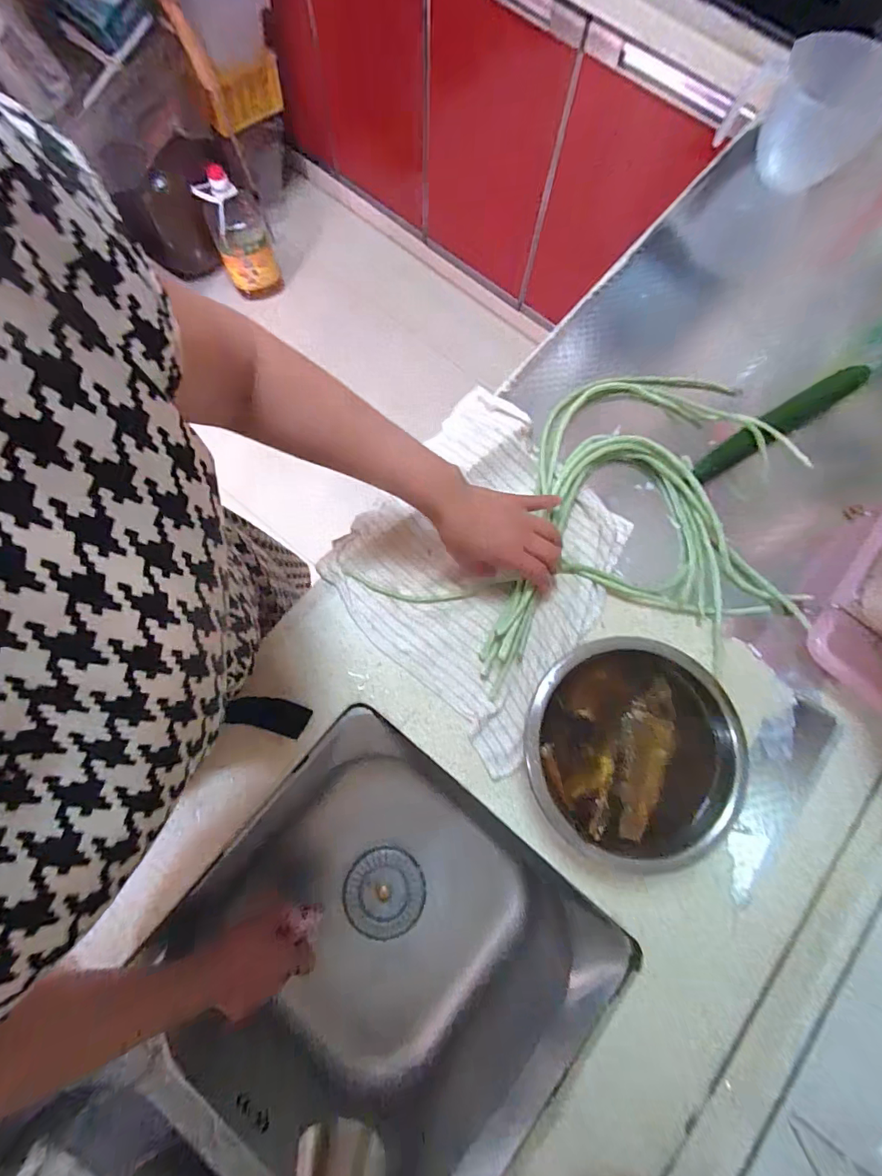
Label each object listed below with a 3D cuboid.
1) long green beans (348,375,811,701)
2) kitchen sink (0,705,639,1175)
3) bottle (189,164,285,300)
[{"bbox_3d":[0.204,-0.045,0.498,0.458,0.041,0.336,-39,82,-9],"label":"long green beans"},{"bbox_3d":[-0.184,0.542,0.488,0.359,0.241,0.736,41,80,7],"label":"kitchen sink"},{"bbox_3d":[-0.583,-1.024,1.306,0.151,0.285,0.149,-20,79,-6],"label":"bottle"}]

